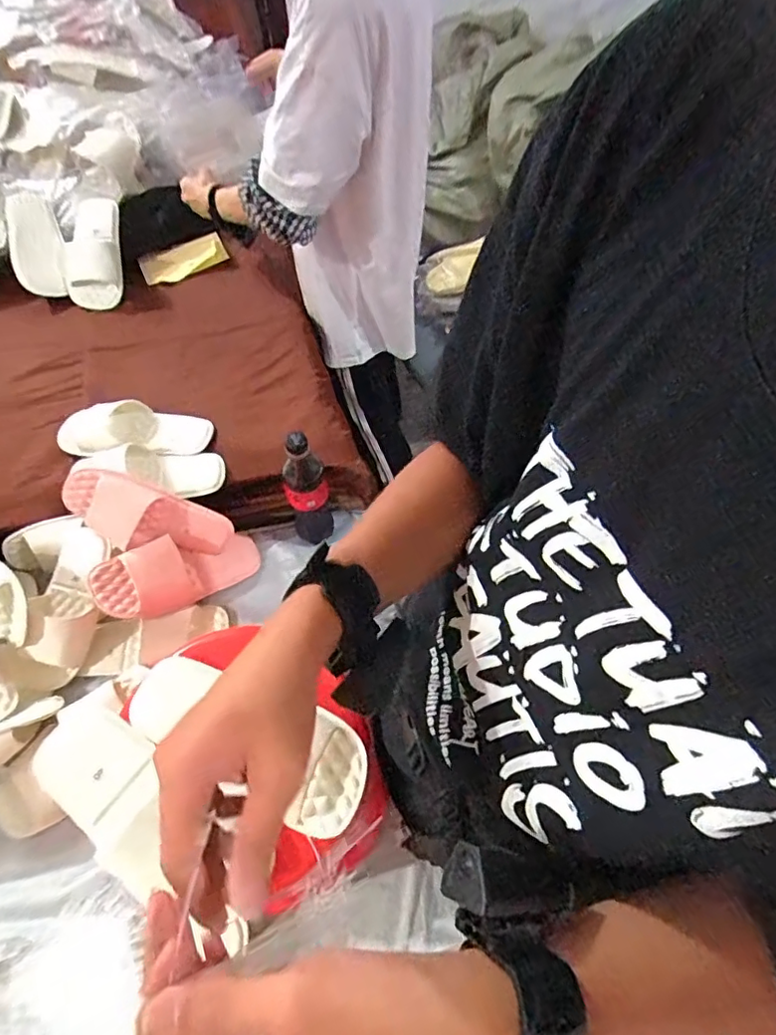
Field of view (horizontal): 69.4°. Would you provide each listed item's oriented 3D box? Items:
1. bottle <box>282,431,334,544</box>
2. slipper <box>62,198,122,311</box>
[{"bbox_3d":[-0.119,-0.030,0.839,0.059,0.249,0.056,0,61,-1],"label":"bottle"},{"bbox_3d":[-0.572,-0.516,1.094,0.088,0.054,0.230,1,84,0],"label":"slipper"}]

